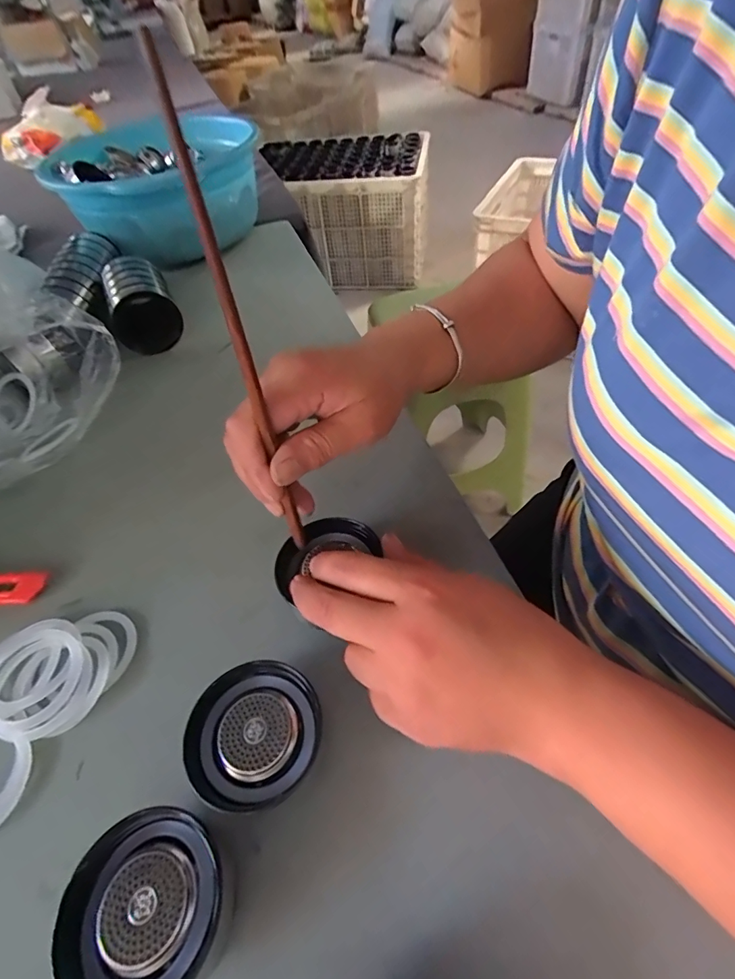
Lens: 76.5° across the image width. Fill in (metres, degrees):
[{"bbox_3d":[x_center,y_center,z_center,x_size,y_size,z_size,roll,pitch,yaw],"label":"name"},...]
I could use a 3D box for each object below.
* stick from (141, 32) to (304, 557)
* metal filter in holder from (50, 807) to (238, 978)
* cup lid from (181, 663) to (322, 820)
[{"bbox_3d":[-0.055,-0.051,0.220,0.007,0.233,0.005,-29,47,-22],"label":"stick"},{"bbox_3d":[-0.091,0.184,0.202,0.063,0.035,0.063,-33,54,-20],"label":"metal filter in holder"},{"bbox_3d":[-0.057,0.130,0.245,0.062,0.032,0.066,-3,50,4],"label":"cup lid"}]

